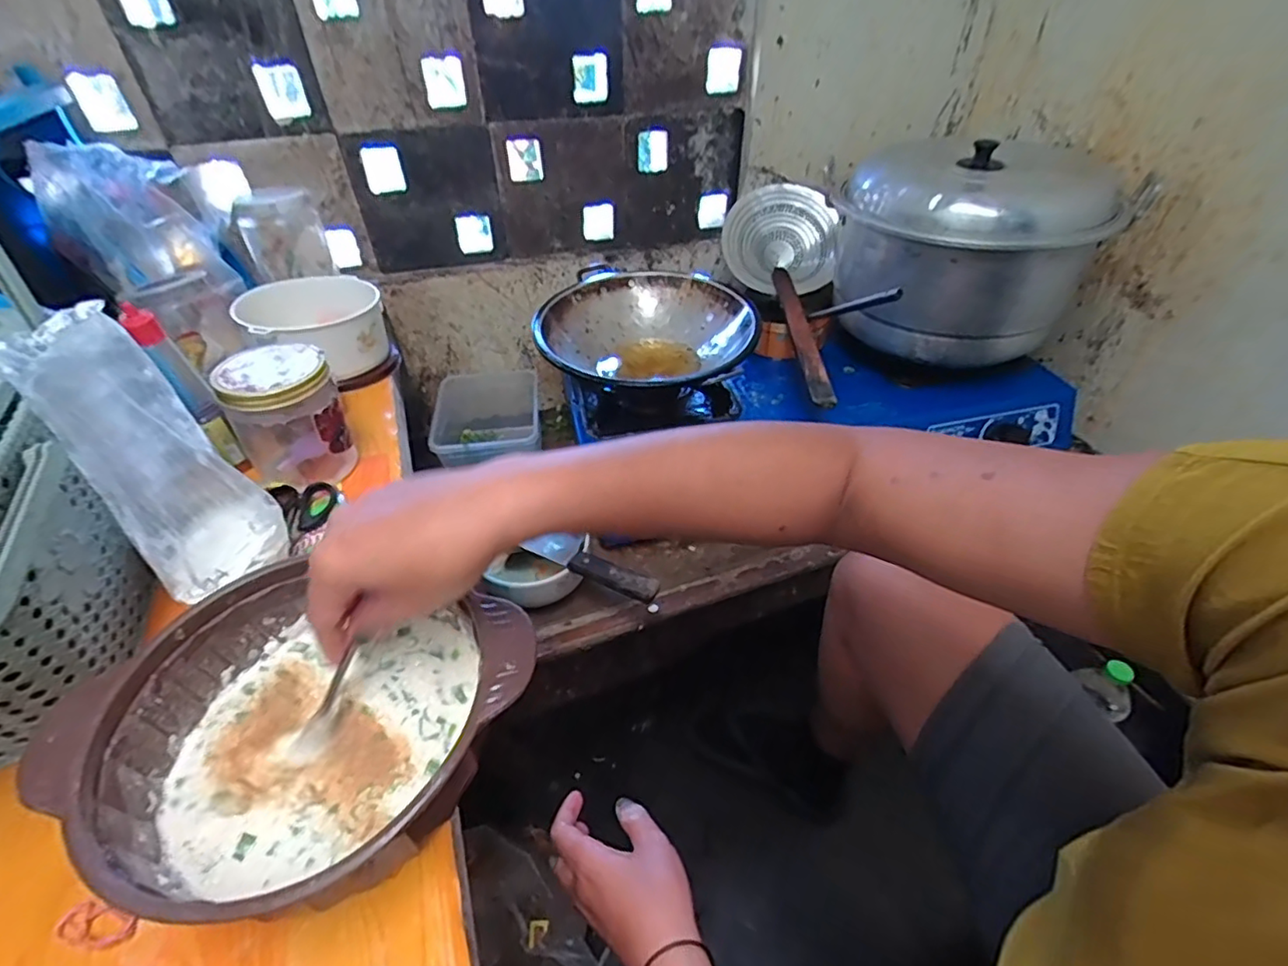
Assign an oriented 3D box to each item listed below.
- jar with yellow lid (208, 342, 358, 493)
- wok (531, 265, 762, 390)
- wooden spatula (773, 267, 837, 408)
[{"bbox_3d":[-0.326,-0.059,0.539,0.087,0.117,0.095,-1,42,1],"label":"jar with yellow lid"},{"bbox_3d":[0.005,-0.212,0.863,0.304,0.082,0.327,7,43,10],"label":"wok"},{"bbox_3d":[0.235,-0.233,0.873,0.038,0.017,0.389,0,42,3],"label":"wooden spatula"}]

